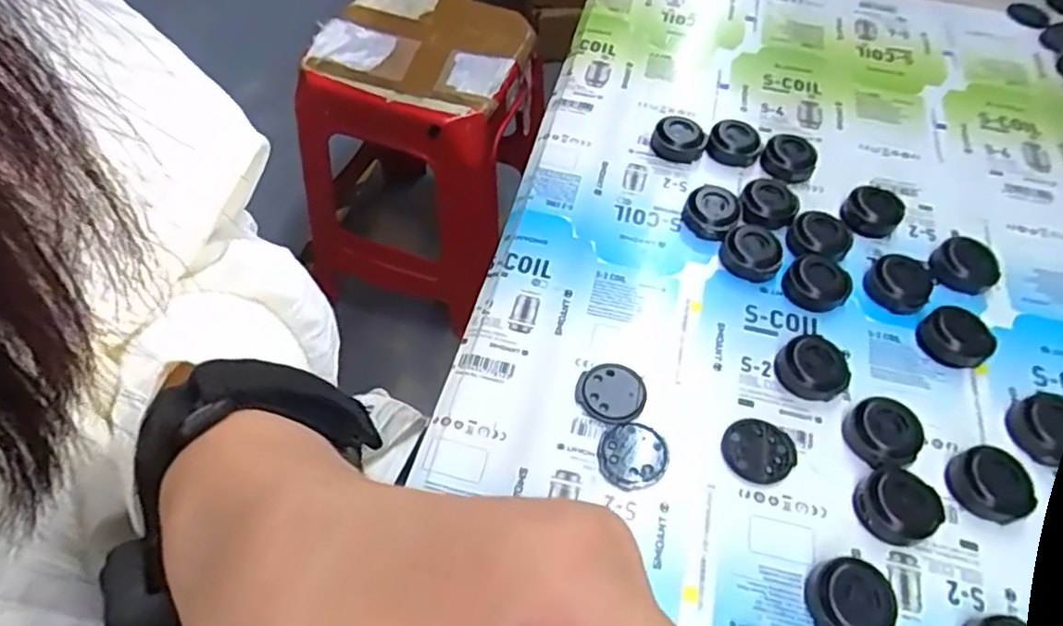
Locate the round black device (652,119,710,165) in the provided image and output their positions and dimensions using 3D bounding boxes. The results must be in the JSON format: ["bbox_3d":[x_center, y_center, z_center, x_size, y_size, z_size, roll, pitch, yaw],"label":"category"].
[{"bbox_3d":[0.086,-0.101,0.387,0.029,0.014,0.029,1,55,-1],"label":"round black device"}]

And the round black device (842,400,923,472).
[{"bbox_3d":[0.151,0.053,0.285,0.025,0.016,0.029,-16,57,-12],"label":"round black device"}]

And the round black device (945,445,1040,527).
[{"bbox_3d":[0.191,0.071,0.275,0.024,0.013,0.031,-30,61,-20],"label":"round black device"}]

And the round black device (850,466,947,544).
[{"bbox_3d":[0.148,0.078,0.268,0.029,0.013,0.029,1,55,-1],"label":"round black device"}]

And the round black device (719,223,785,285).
[{"bbox_3d":[0.114,-0.032,0.343,0.030,0.014,0.027,22,58,13],"label":"round black device"}]

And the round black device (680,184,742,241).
[{"bbox_3d":[0.097,-0.054,0.359,0.029,0.014,0.028,1,55,-1],"label":"round black device"}]

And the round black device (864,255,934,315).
[{"bbox_3d":[0.187,-0.016,0.336,0.035,0.007,0.030,-38,64,-24],"label":"round black device"}]

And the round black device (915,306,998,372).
[{"bbox_3d":[0.203,0.012,0.318,0.025,0.012,0.030,-29,61,-20],"label":"round black device"}]

